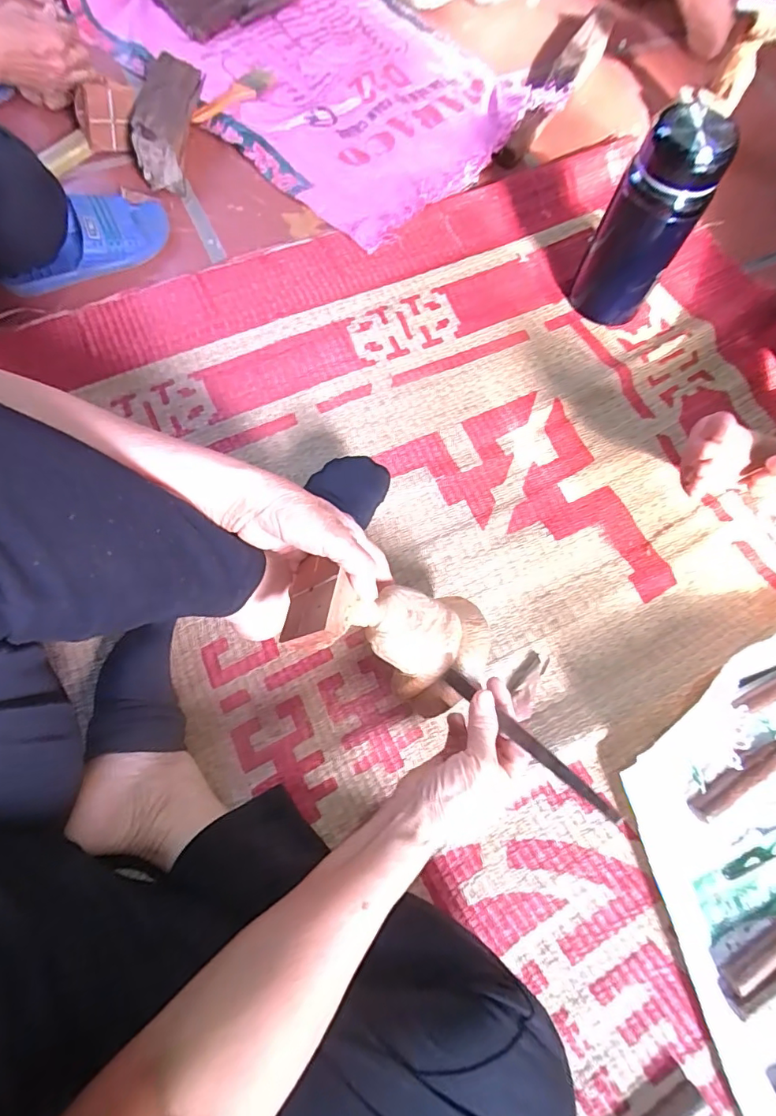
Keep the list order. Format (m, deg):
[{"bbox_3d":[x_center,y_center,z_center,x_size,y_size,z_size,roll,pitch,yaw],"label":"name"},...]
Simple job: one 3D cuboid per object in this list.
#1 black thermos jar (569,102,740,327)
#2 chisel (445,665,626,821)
[{"bbox_3d":[0.295,-0.381,0.587,0.072,0.212,0.073,1,70,-2],"label":"black thermos jar"},{"bbox_3d":[0.107,0.141,0.395,0.015,0.014,0.162,-41,51,-15],"label":"chisel"}]

